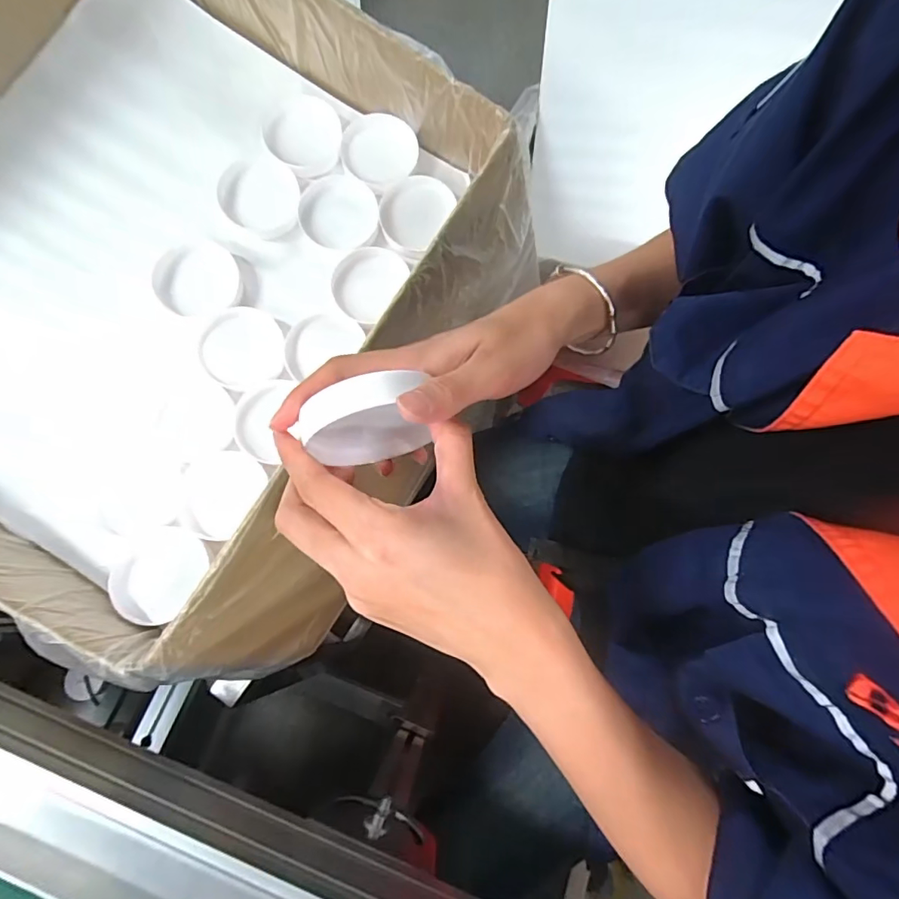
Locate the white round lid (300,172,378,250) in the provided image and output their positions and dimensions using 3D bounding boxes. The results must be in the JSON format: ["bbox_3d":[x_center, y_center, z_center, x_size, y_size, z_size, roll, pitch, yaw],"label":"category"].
[{"bbox_3d":[-0.112,-0.233,0.495,0.074,0.023,0.072,0,73,1],"label":"white round lid"}]

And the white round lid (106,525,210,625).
[{"bbox_3d":[-0.245,0.102,0.416,0.079,0.018,0.080,0,73,1],"label":"white round lid"}]

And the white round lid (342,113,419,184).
[{"bbox_3d":[-0.070,-0.301,0.498,0.072,0.016,0.067,-1,73,0],"label":"white round lid"}]

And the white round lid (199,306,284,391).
[{"bbox_3d":[-0.194,-0.093,0.467,0.072,0.021,0.074,0,73,1],"label":"white round lid"}]

